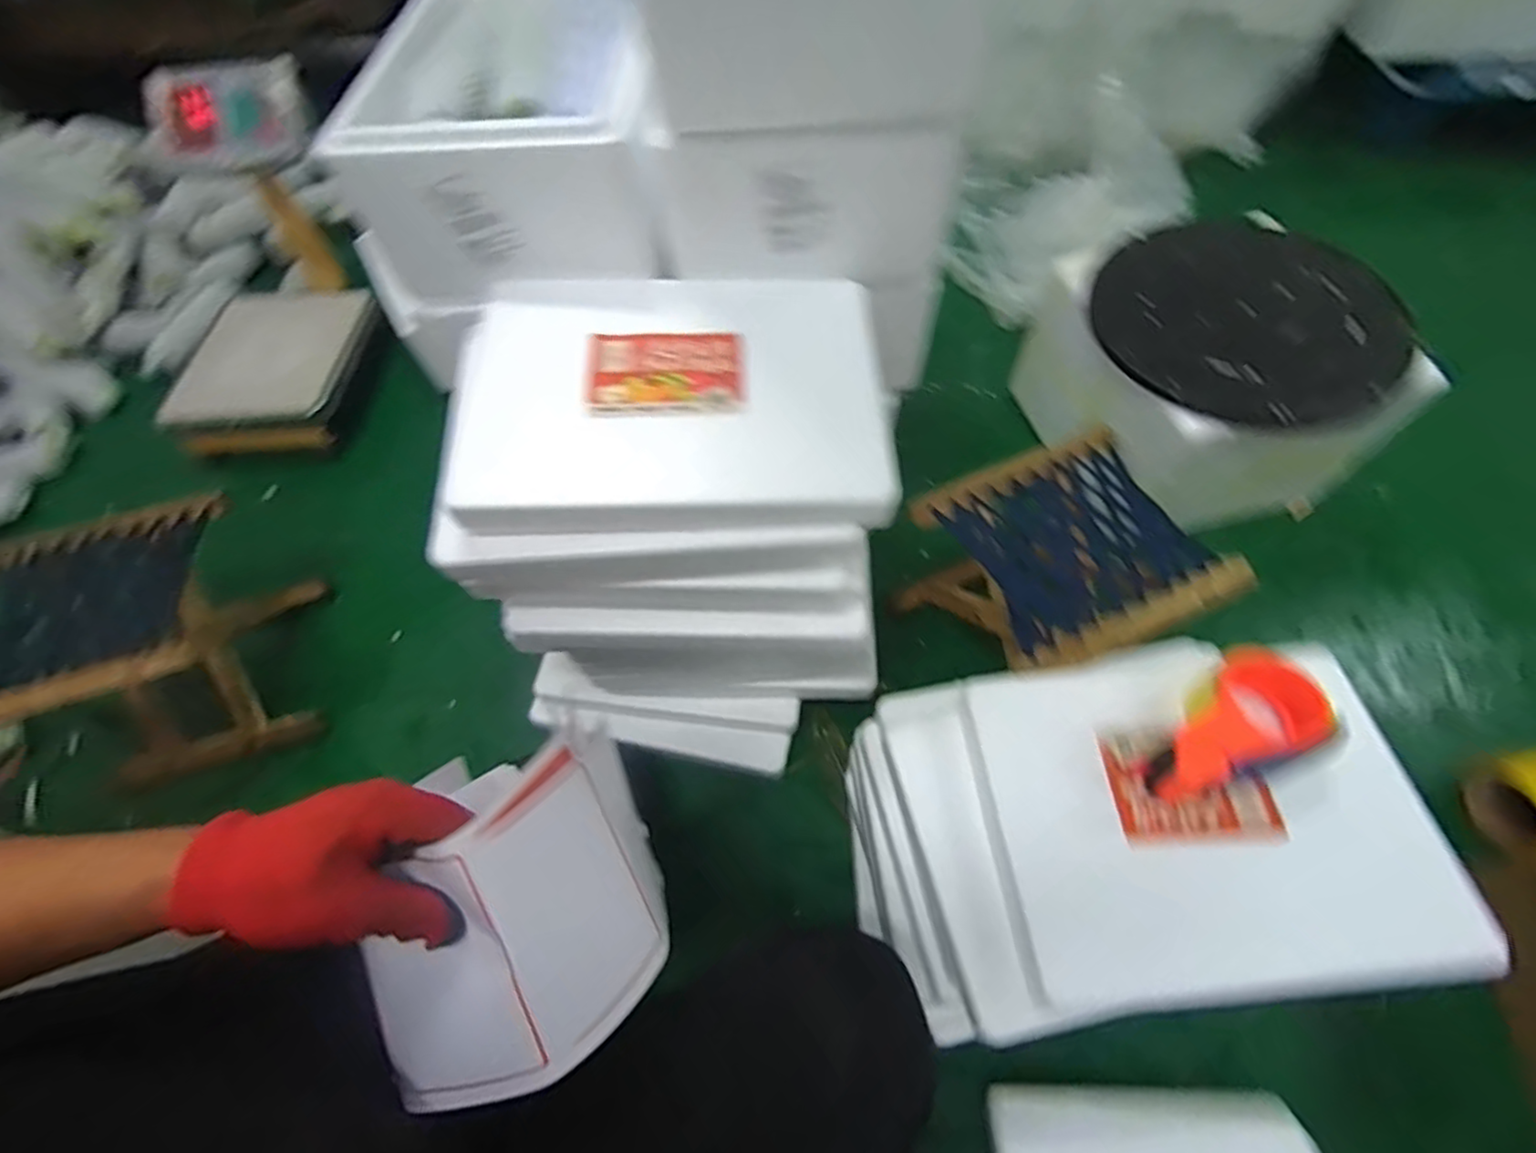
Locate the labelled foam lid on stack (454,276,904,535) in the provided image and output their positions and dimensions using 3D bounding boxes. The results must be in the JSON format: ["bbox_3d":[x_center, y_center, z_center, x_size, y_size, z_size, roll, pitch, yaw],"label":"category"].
[{"bbox_3d":[-0.079,-0.163,0.565,0.351,0.061,0.251,-2,59,2],"label":"labelled foam lid on stack"}]

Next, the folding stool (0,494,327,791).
[{"bbox_3d":[-0.780,0.090,0.853,0.270,0.233,0.252,-14,59,-5],"label":"folding stool"}]

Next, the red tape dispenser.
[{"bbox_3d":[0.388,0.133,0.541,0.155,0.070,0.091,-41,65,-19],"label":"red tape dispenser"}]

